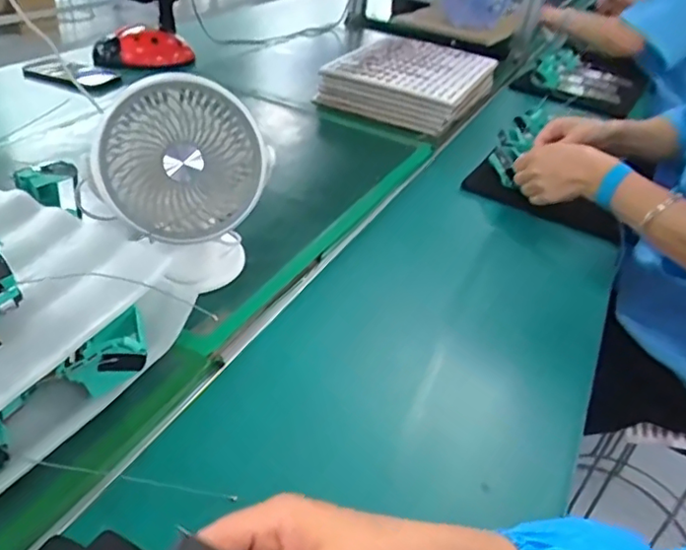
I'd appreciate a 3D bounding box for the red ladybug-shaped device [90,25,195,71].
[{"bbox_3d":[-0.391,-0.450,1.153,0.190,0.072,0.059,-10,39,-21],"label":"red ladybug-shaped device"}]

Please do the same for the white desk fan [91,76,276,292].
[{"bbox_3d":[-0.149,-0.085,0.549,0.148,0.207,0.118,-10,39,-21],"label":"white desk fan"}]

